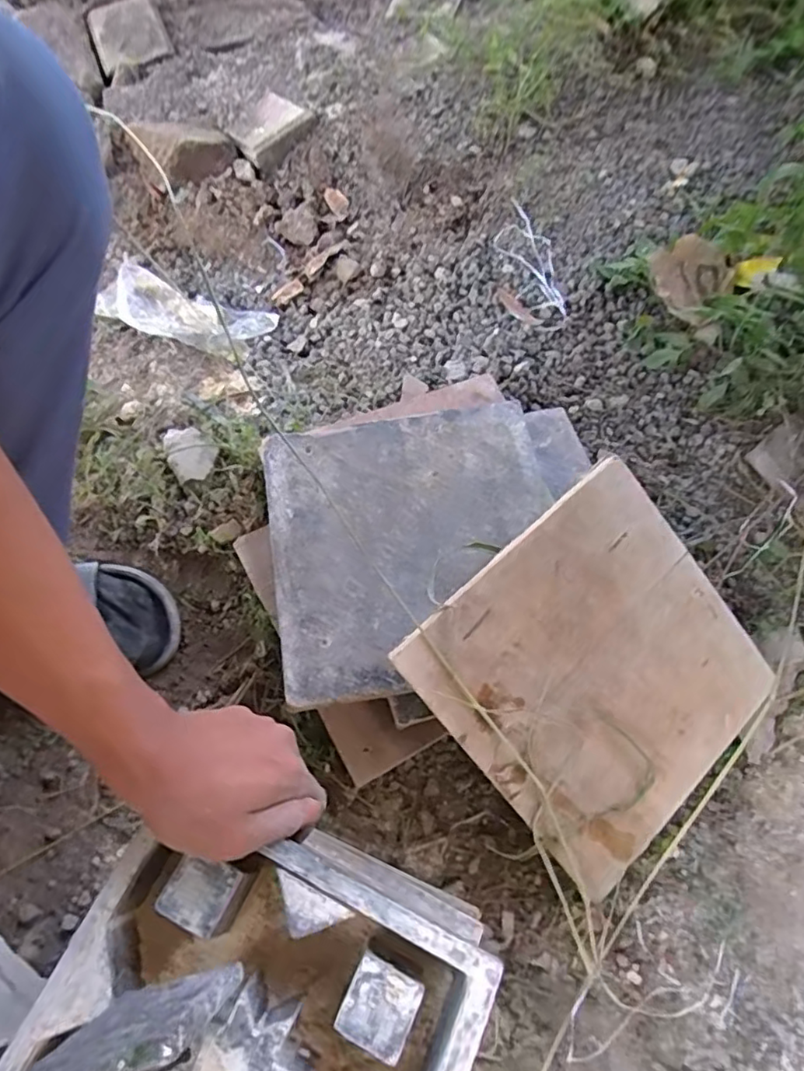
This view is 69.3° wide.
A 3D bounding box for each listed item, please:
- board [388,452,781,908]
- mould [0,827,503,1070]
[{"bbox_3d":[0.157,0.106,0.451,0.237,0.007,0.246,-42,99,-12],"label":"board"},{"bbox_3d":[-0.094,0.299,0.330,0.223,0.067,0.222,24,66,10],"label":"mould"}]

